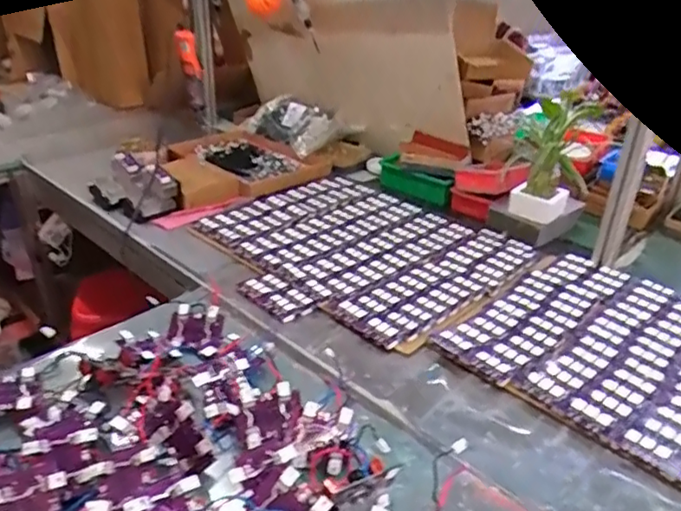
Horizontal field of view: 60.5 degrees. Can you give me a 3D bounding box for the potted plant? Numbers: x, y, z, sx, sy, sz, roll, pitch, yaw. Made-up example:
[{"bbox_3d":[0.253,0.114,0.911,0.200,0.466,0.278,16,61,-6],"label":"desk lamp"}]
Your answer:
[{"bbox_3d":[0.488,-0.214,1.398,0.206,0.280,0.194,15,34,23],"label":"potted plant"}]

